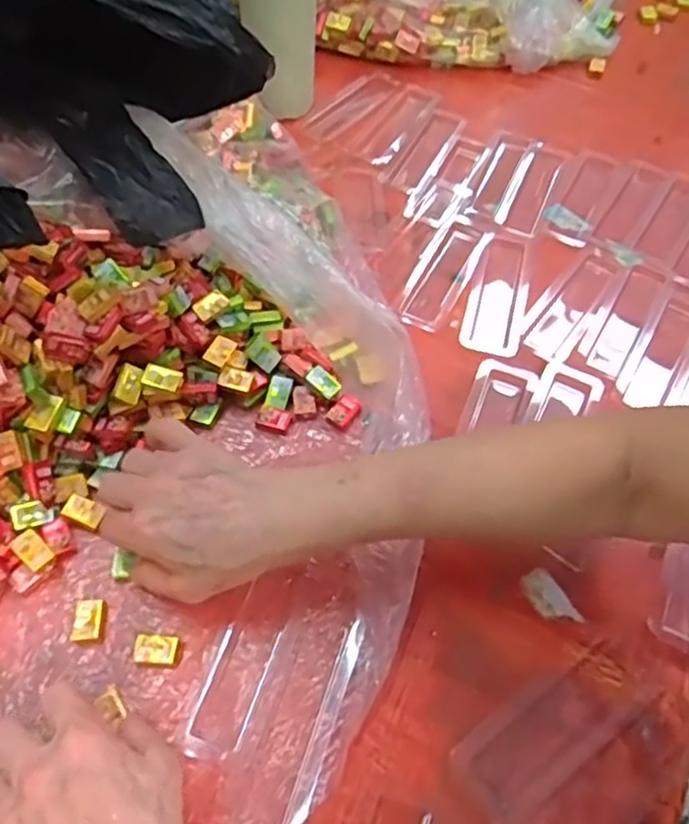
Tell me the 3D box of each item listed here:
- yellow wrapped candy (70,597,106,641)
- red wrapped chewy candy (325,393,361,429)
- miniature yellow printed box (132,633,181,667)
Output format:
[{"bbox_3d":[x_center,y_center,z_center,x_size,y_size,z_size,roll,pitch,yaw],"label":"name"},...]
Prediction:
[{"bbox_3d":[-0.161,0.130,0.425,0.019,0.009,0.025,3,58,0],"label":"yellow wrapped candy"},{"bbox_3d":[0.000,-0.002,0.513,0.019,0.008,0.027,34,63,18],"label":"red wrapped chewy candy"},{"bbox_3d":[-0.115,0.147,0.417,0.027,0.006,0.018,4,58,0],"label":"miniature yellow printed box"}]

